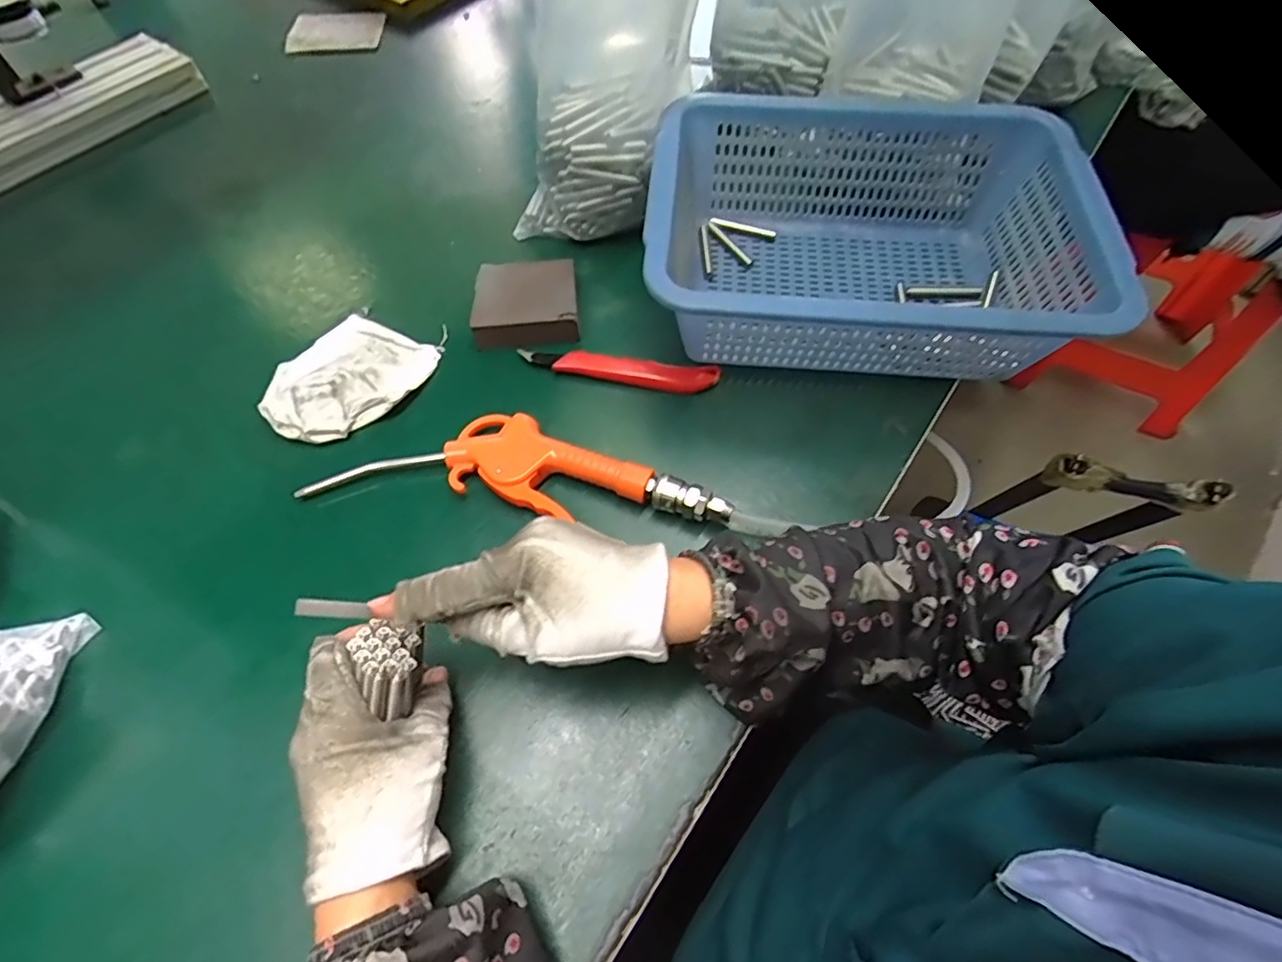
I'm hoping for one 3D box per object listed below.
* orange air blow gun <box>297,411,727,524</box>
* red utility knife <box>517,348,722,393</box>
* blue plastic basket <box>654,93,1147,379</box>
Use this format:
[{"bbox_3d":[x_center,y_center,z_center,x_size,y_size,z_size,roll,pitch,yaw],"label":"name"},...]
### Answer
[{"bbox_3d":[-0.081,-0.010,0.399,0.273,0.025,0.070,4,62,5],"label":"orange air blow gun"},{"bbox_3d":[-0.017,-0.084,0.445,0.150,0.018,0.019,6,62,6],"label":"red utility knife"},{"bbox_3d":[0.165,-0.186,0.442,0.304,0.102,0.247,3,62,4],"label":"blue plastic basket"}]

